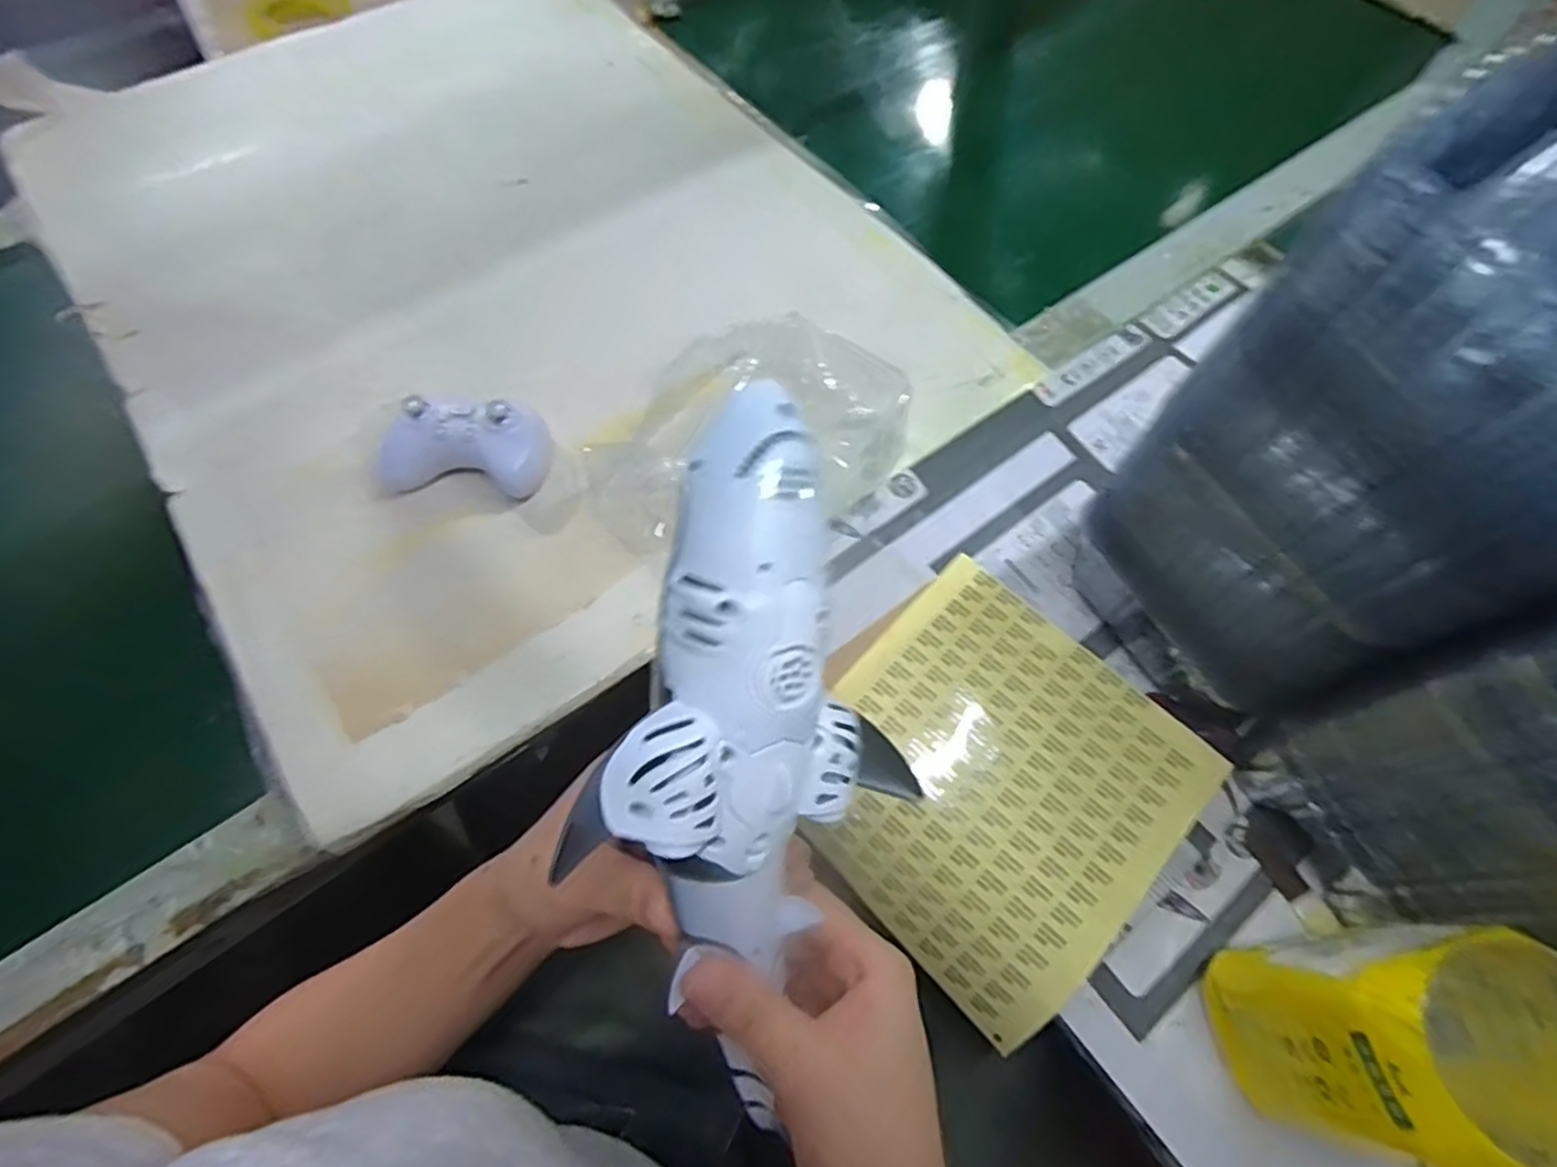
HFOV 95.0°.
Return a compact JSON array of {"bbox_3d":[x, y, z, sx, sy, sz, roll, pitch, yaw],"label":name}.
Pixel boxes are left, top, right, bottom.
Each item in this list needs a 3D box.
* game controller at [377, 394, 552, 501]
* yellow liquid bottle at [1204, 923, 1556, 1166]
[{"bbox_3d":[-0.223,-0.099,0.513,0.112,0.029,0.066,1,109,0],"label":"game controller"},{"bbox_3d":[0.277,0.201,0.302,0.104,0.202,0.097,11,66,4],"label":"yellow liquid bottle"}]

